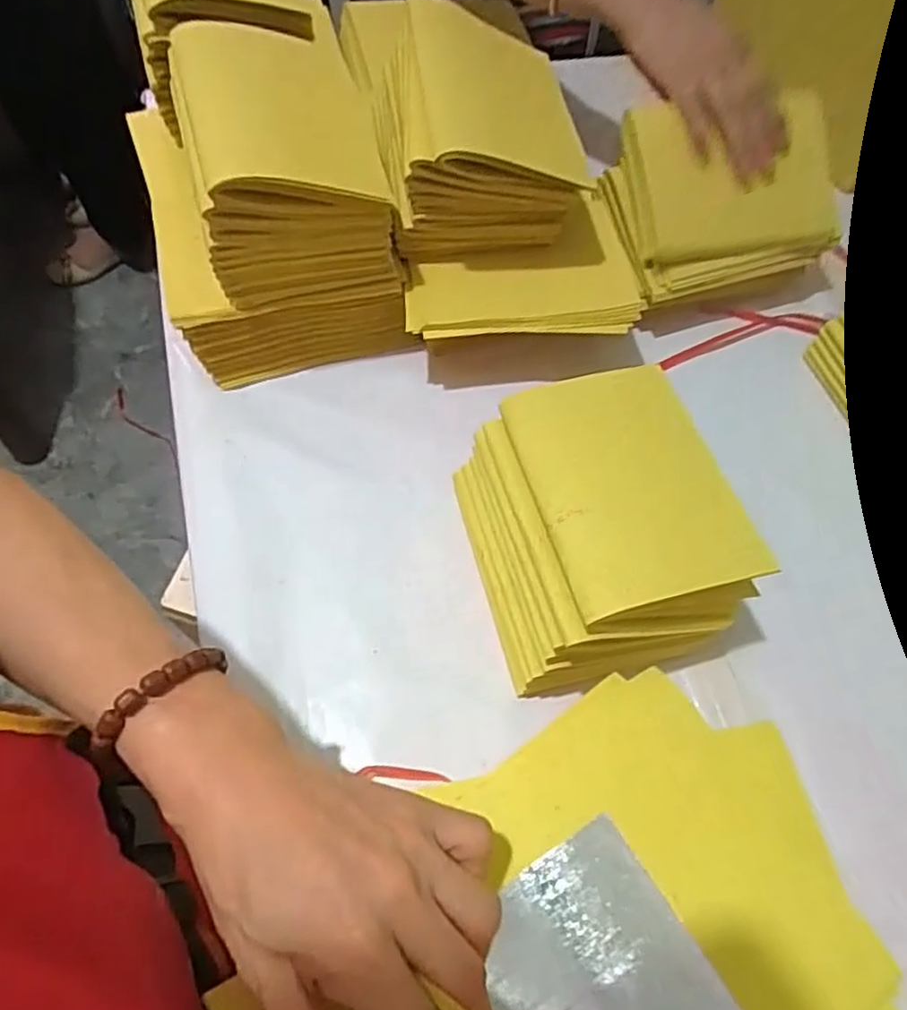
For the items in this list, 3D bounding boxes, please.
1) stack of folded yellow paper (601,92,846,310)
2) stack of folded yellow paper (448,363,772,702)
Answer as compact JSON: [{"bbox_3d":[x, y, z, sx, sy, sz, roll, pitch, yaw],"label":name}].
[{"bbox_3d":[0.214,-0.245,0.564,0.171,0.041,0.137,-15,98,-7],"label":"stack of folded yellow paper"},{"bbox_3d":[0.079,0.009,0.418,0.119,0.110,0.165,-16,63,-13],"label":"stack of folded yellow paper"}]

